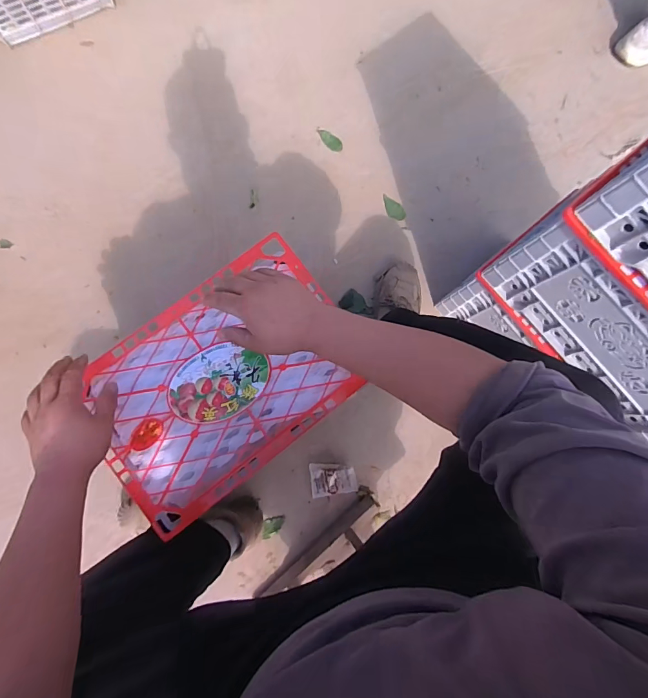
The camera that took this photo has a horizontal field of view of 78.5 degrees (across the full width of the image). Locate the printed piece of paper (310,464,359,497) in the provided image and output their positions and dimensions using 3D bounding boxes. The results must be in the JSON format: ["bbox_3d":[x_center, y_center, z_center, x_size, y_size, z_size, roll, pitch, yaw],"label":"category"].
[{"bbox_3d":[0.021,0.286,0.872,0.098,0.004,0.070,-7,86,-1],"label":"printed piece of paper"}]

